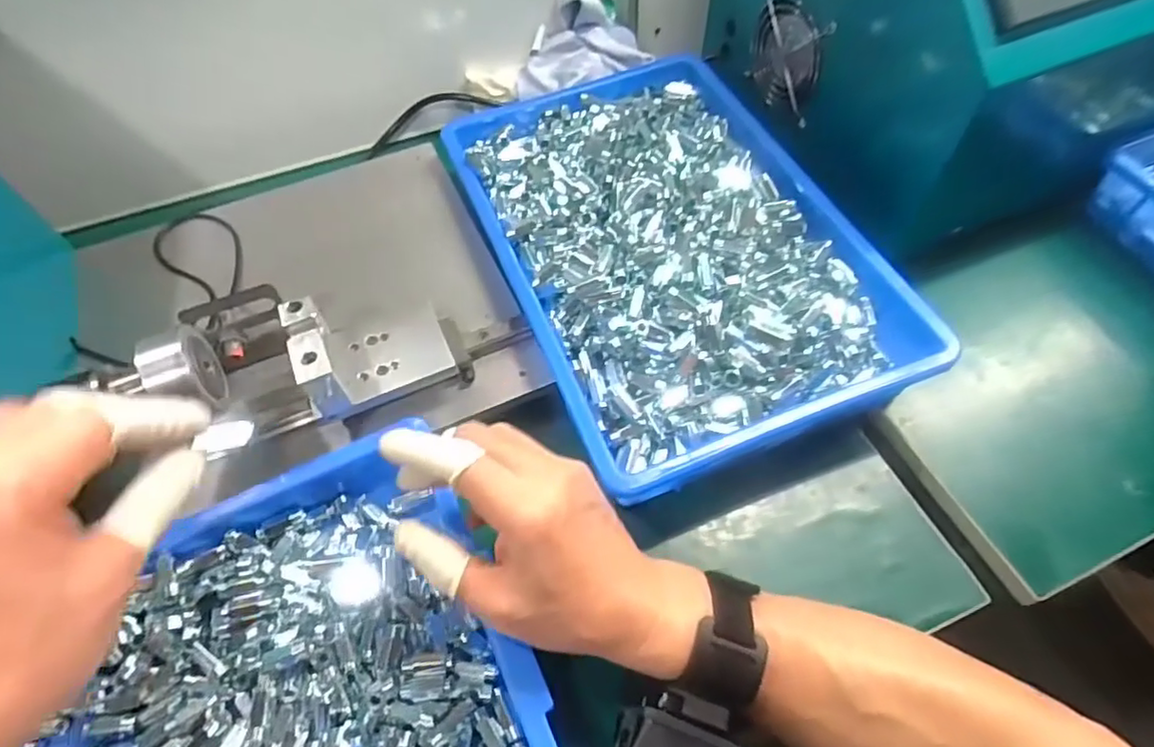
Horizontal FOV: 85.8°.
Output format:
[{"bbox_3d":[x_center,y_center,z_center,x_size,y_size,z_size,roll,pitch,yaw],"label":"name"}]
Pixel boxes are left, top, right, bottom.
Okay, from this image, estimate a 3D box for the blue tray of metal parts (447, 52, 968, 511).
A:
[{"bbox_3d":[0.063,-0.104,0.480,0.244,0.068,0.368,-19,60,-11],"label":"blue tray of metal parts"}]

